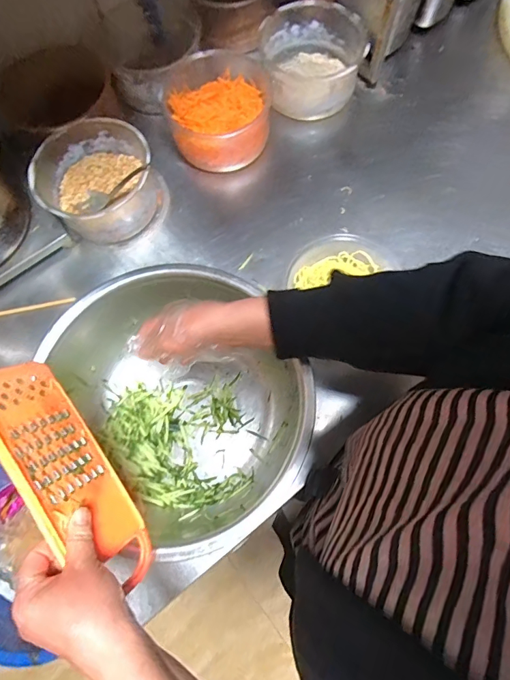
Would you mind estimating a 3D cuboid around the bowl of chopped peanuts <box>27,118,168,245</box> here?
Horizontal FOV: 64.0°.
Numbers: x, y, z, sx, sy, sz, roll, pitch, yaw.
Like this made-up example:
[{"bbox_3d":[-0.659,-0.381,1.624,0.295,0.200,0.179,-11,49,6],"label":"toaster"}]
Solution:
[{"bbox_3d":[-0.242,-0.243,0.649,0.172,0.110,0.170,-1,72,3],"label":"bowl of chopped peanuts"}]

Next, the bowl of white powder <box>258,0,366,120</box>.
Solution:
[{"bbox_3d":[0.094,-0.480,0.714,0.171,0.101,0.159,-1,72,3],"label":"bowl of white powder"}]

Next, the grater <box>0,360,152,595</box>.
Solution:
[{"bbox_3d":[-0.179,0.127,0.383,0.018,0.088,0.235,-38,85,27],"label":"grater"}]

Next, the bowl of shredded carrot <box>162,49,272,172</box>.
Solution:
[{"bbox_3d":[-0.059,-0.377,0.691,0.166,0.101,0.165,-1,72,3],"label":"bowl of shredded carrot"}]

